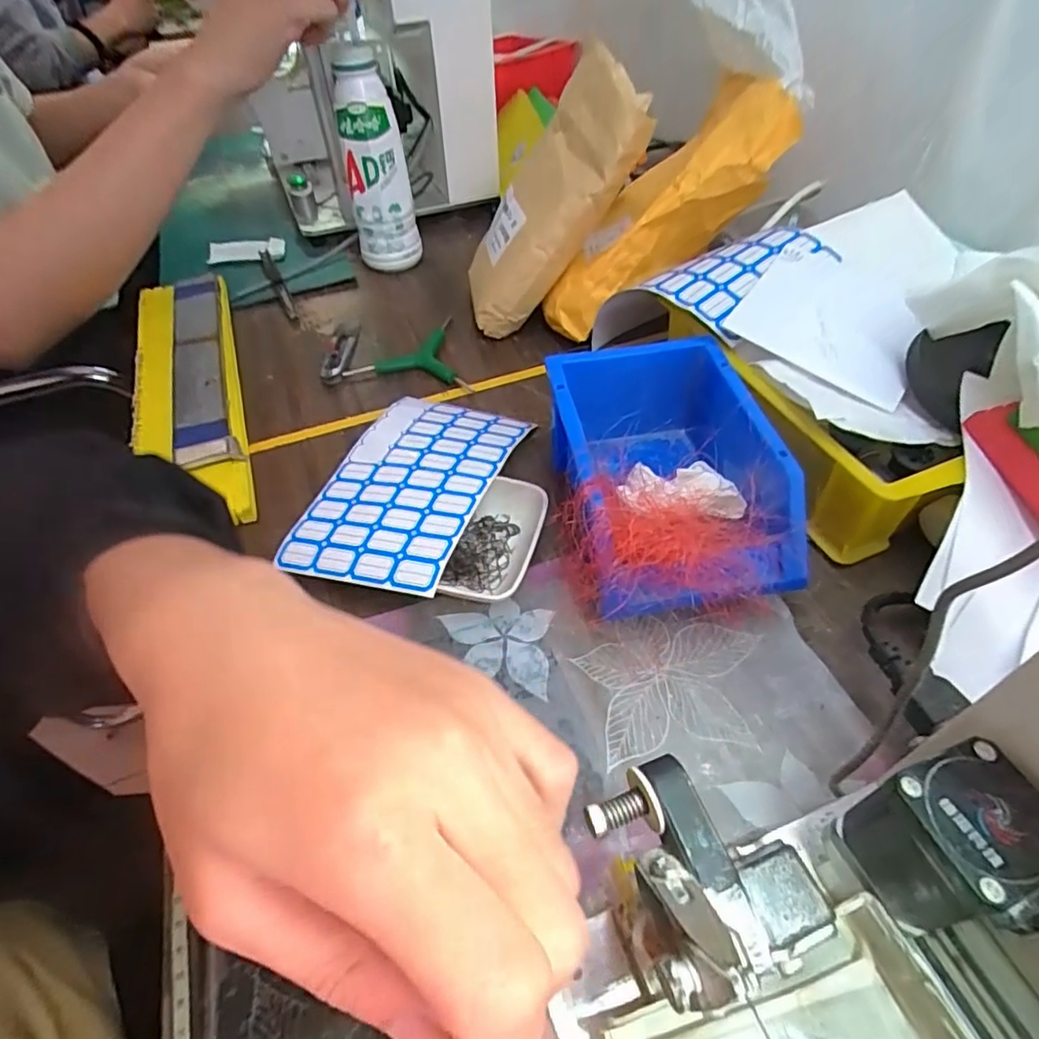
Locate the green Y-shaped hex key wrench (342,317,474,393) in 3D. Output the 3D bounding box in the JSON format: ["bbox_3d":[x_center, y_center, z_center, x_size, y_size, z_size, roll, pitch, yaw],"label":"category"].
[{"bbox_3d":[-0.106,-0.144,0.553,0.105,0.015,0.095,-13,50,-8],"label":"green Y-shaped hex key wrench"}]

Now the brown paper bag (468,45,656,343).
[{"bbox_3d":[0.023,-0.277,0.531,0.053,0.226,0.108,4,51,-40],"label":"brown paper bag"}]

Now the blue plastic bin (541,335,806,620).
[{"bbox_3d":[0.089,-0.023,0.386,0.132,0.084,0.196,-6,50,-2],"label":"blue plastic bin"}]

